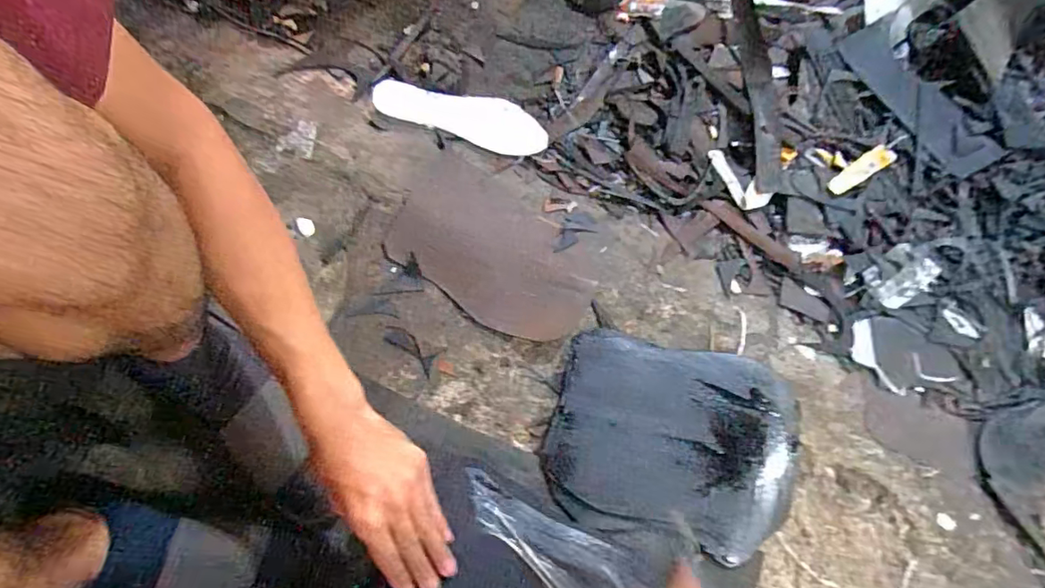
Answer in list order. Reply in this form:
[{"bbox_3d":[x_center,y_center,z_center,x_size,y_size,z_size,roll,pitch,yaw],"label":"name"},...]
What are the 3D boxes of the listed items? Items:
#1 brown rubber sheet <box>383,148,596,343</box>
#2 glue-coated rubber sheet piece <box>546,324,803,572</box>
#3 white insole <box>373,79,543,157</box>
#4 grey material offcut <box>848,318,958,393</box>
[{"bbox_3d":[-0.037,-0.055,0.672,0.262,0.012,0.161,36,70,4],"label":"brown rubber sheet"},{"bbox_3d":[0.172,0.164,0.616,0.271,0.010,0.215,16,73,3],"label":"glue-coated rubber sheet piece"},{"bbox_3d":[-0.082,-0.248,0.752,0.235,0.005,0.086,17,65,-3],"label":"white insole"},{"bbox_3d":[0.477,0.082,0.690,0.126,0.009,0.085,35,75,8],"label":"grey material offcut"}]

